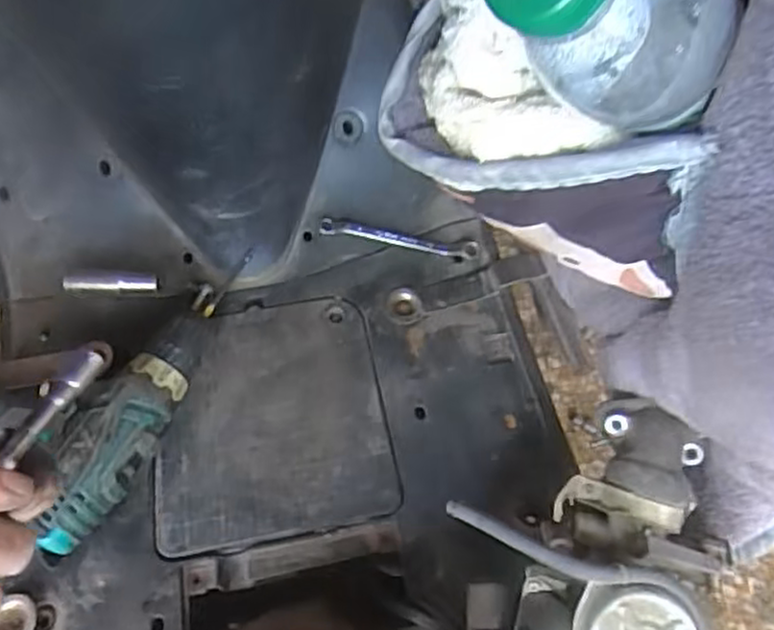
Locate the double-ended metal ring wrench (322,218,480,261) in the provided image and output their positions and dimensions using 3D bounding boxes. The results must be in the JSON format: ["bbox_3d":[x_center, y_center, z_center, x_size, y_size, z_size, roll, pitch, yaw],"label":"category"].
[{"bbox_3d":[0.010,-0.067,0.641,0.138,0.017,0.015,9,66,5],"label":"double-ended metal ring wrench"}]

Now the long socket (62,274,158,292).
[{"bbox_3d":[-0.232,-0.026,0.616,0.081,0.014,0.016,-1,65,1],"label":"long socket"}]

